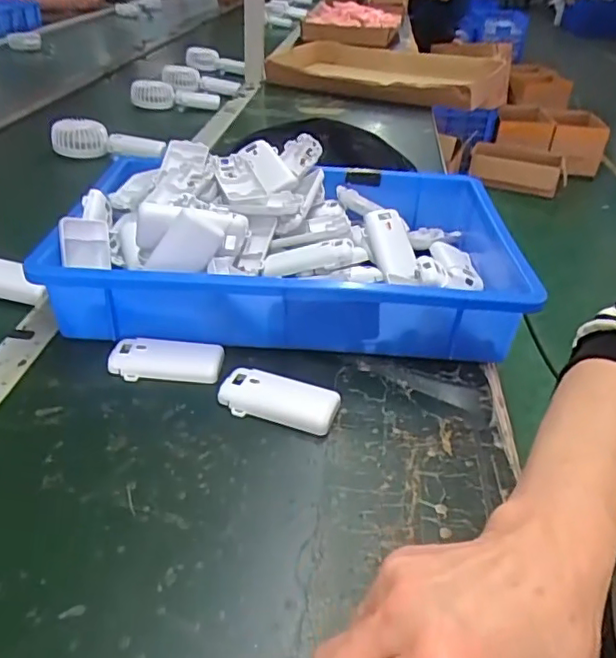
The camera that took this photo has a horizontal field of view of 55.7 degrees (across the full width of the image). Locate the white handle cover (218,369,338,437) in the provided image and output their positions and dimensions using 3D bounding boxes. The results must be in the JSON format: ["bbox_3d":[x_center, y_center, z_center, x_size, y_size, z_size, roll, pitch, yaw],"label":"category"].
[{"bbox_3d":[-0.023,0.054,0.460,0.092,0.014,0.044,11,36,10],"label":"white handle cover"}]

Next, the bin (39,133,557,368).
[{"bbox_3d":[-0.007,-0.091,0.594,0.427,0.093,0.292,5,35,1],"label":"bin"}]

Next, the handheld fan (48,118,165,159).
[{"bbox_3d":[-0.334,-0.318,0.985,0.184,0.054,0.041,1,35,-4],"label":"handheld fan"}]

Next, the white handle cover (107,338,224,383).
[{"bbox_3d":[-0.122,0.025,0.503,0.094,0.013,0.040,2,35,-2],"label":"white handle cover"}]

